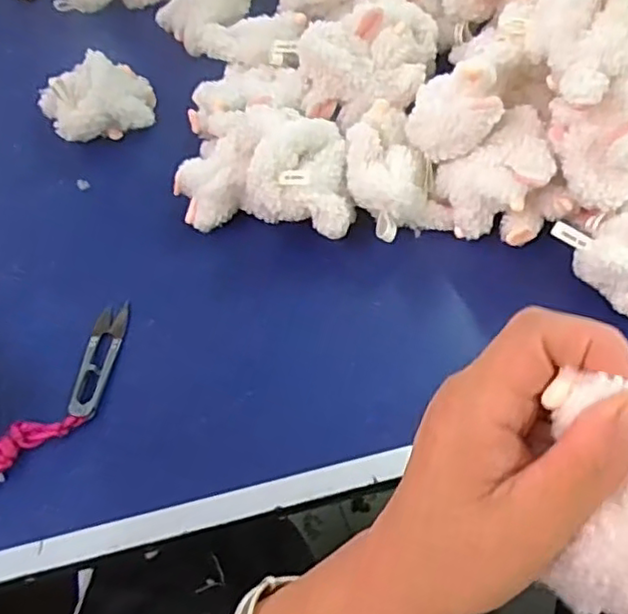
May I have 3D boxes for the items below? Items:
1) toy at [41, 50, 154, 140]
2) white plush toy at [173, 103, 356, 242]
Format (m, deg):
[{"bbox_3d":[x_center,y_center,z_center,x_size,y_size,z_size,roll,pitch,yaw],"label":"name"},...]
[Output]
[{"bbox_3d":[-0.211,-0.207,0.646,0.105,0.060,0.078,-27,57,-16],"label":"toy"},{"bbox_3d":[-0.039,-0.116,0.555,0.157,0.080,0.096,11,55,11],"label":"white plush toy"}]

